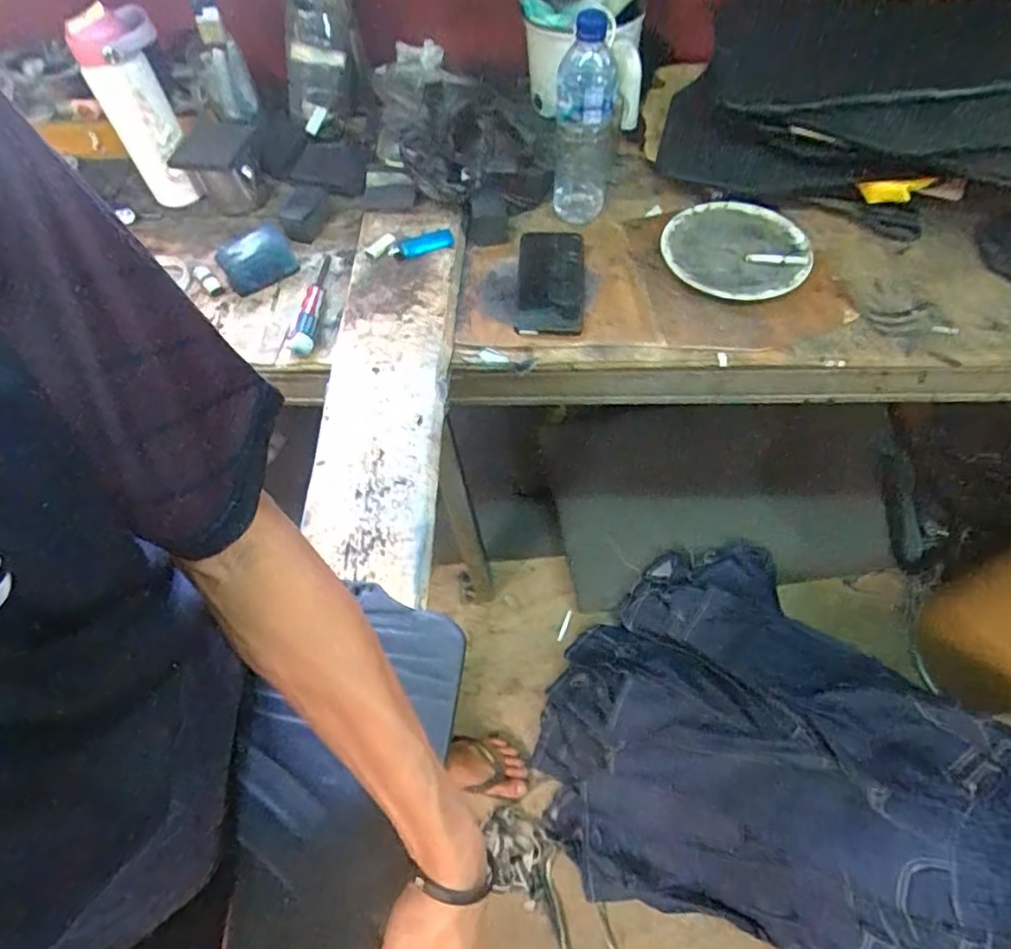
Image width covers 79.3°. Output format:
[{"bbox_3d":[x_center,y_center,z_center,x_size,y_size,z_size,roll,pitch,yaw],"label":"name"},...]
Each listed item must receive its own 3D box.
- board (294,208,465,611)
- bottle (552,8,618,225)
[{"bbox_3d":[-0.127,-0.112,0.657,0.131,0.018,0.488,0,59,3],"label":"board"},{"bbox_3d":[0.091,-0.409,0.706,0.069,0.237,0.078,4,59,6],"label":"bottle"}]

